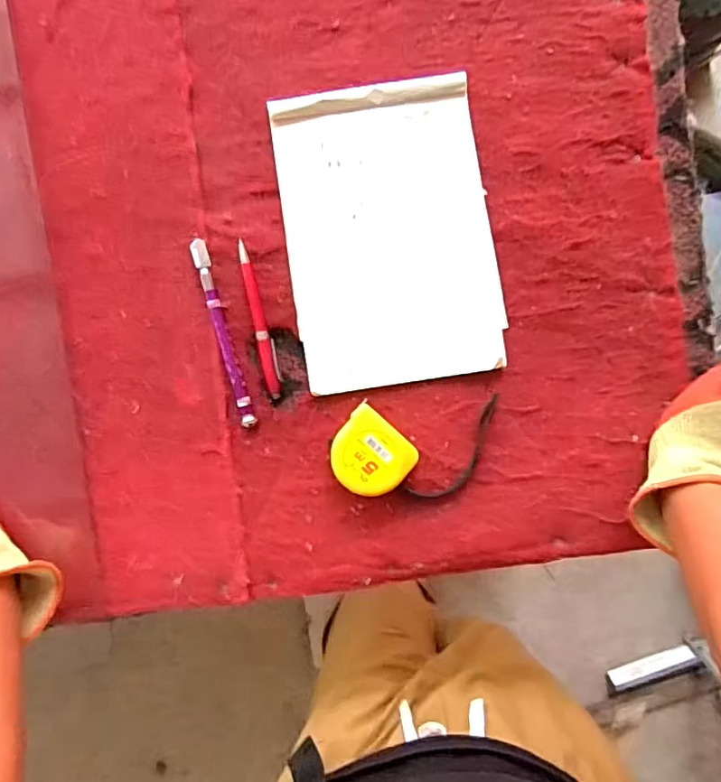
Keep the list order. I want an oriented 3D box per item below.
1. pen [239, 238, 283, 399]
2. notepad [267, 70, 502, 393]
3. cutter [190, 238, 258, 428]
[{"bbox_3d":[-0.087,-0.062,0.485,0.015,0.007,0.135,-11,91,-2],"label":"pen"},{"bbox_3d":[0.027,-0.138,0.494,0.180,0.010,0.259,-9,91,-2],"label":"notepad"},{"bbox_3d":[-0.118,-0.049,0.480,0.013,0.010,0.164,-16,91,-2],"label":"cutter"}]

